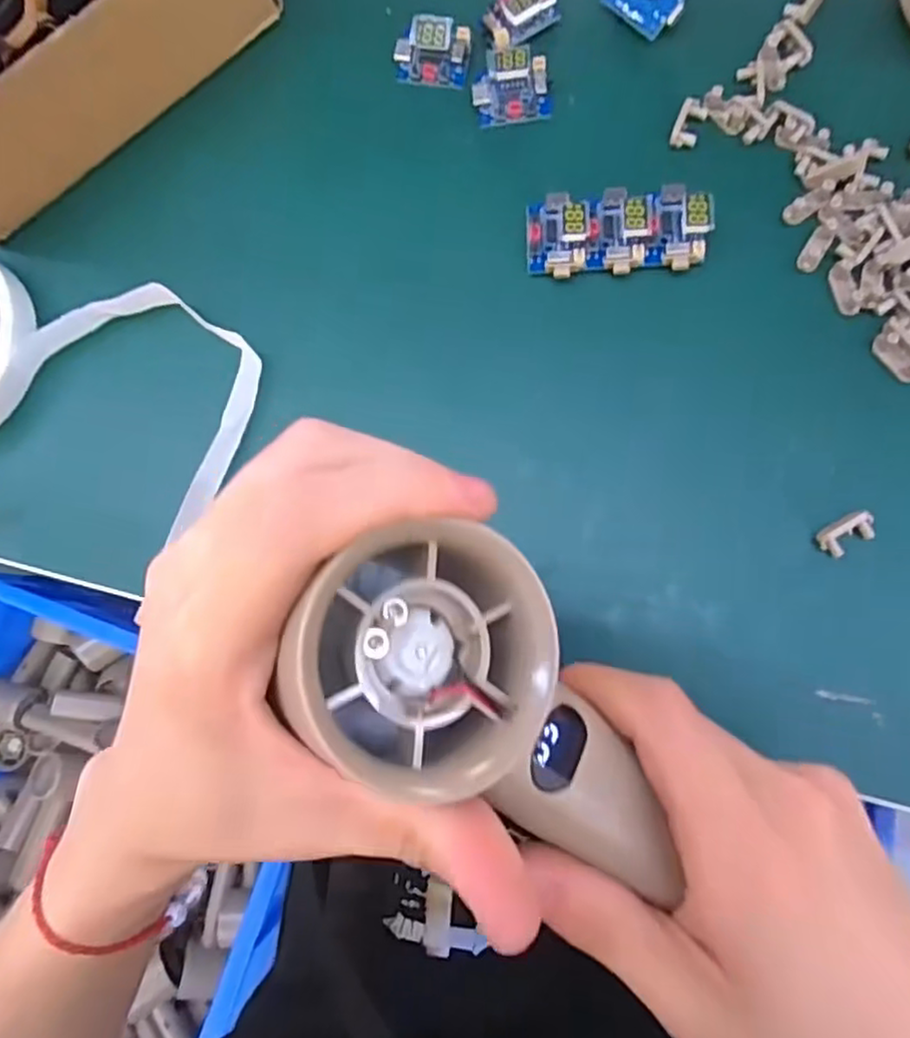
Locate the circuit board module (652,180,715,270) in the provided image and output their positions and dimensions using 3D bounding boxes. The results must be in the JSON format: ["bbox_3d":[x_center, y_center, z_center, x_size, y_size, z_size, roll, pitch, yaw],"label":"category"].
[{"bbox_3d":[0.085,-0.110,0.251,0.019,0.014,0.033,4,81,6],"label":"circuit board module"}]

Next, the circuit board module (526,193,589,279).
[{"bbox_3d":[0.039,-0.108,0.256,0.022,0.012,0.033,-1,81,6],"label":"circuit board module"}]

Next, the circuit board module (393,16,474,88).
[{"bbox_3d":[-0.010,-0.190,0.273,0.031,0.013,0.022,10,82,7],"label":"circuit board module"}]

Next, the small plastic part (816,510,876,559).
[{"bbox_3d":[0.134,0.005,0.230,0.019,0.004,0.011,-28,79,1],"label":"small plastic part"}]

